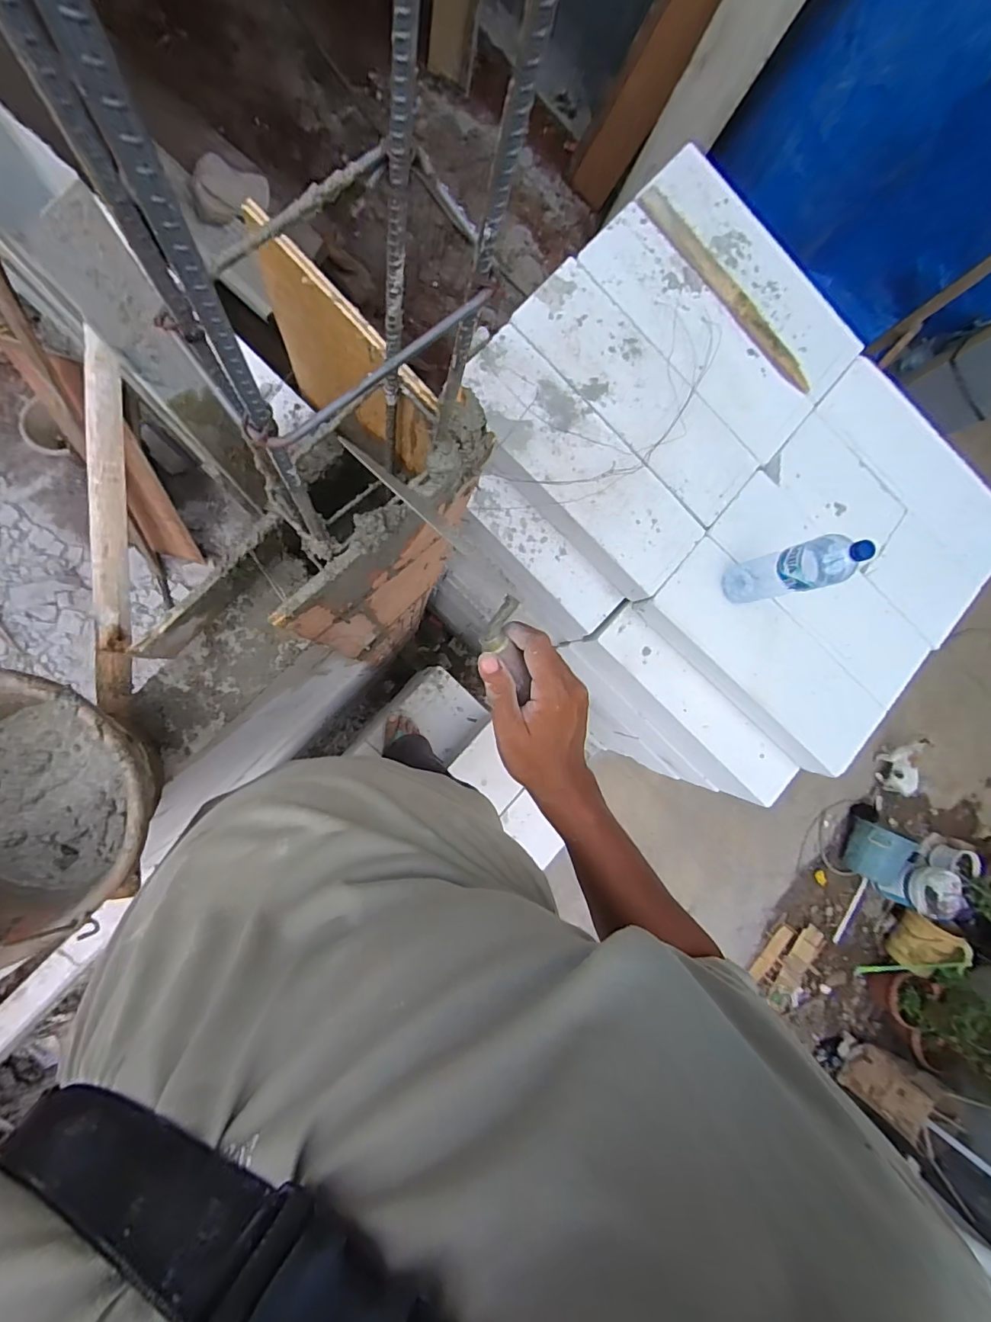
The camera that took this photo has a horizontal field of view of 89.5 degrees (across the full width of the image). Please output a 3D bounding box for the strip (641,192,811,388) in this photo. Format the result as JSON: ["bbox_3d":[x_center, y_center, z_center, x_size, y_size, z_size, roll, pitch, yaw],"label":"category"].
[{"bbox_3d":[0.508,-0.795,1.077,0.531,0.018,0.052,43,85,-8],"label":"strip"}]

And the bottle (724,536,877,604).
[{"bbox_3d":[0.549,-0.169,0.939,0.073,0.316,0.093,-15,94,-9],"label":"bottle"}]

